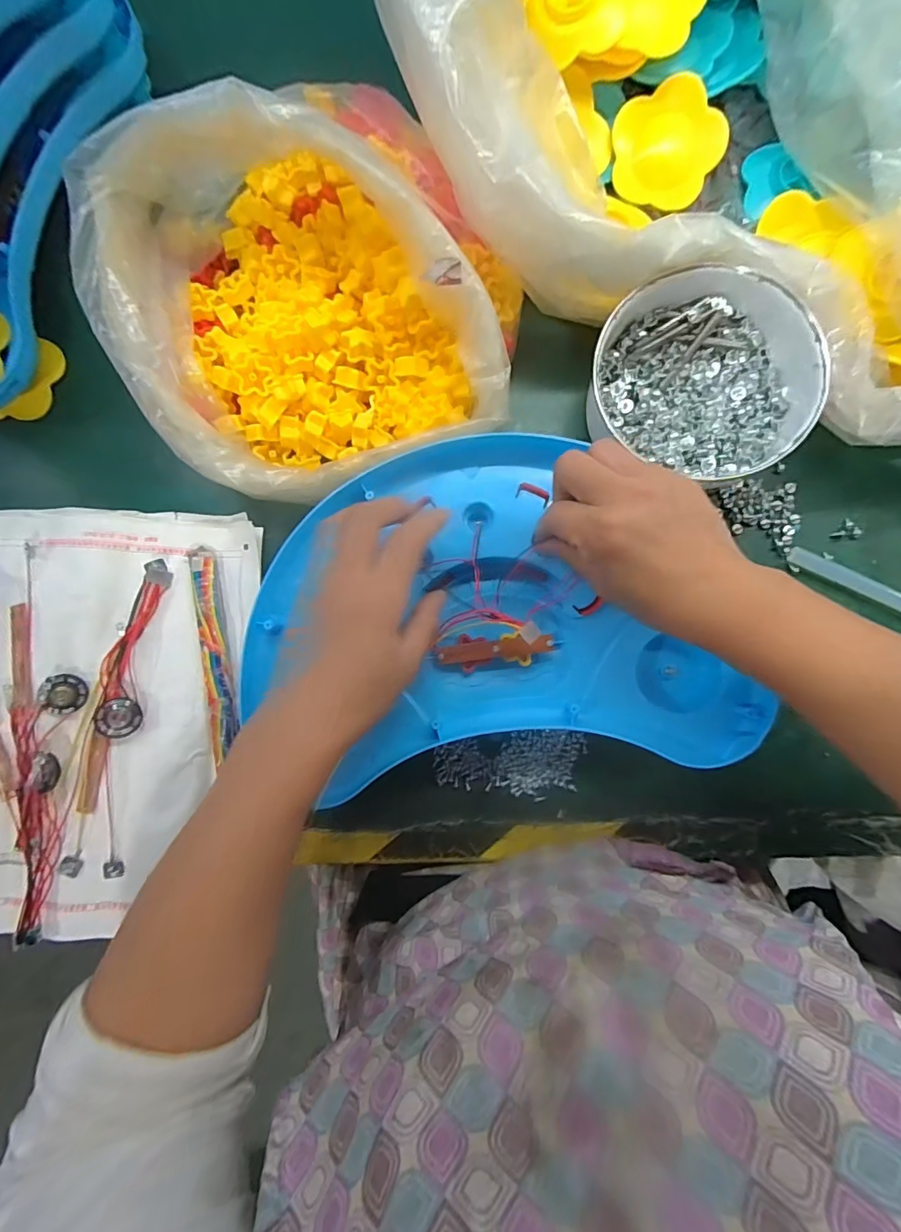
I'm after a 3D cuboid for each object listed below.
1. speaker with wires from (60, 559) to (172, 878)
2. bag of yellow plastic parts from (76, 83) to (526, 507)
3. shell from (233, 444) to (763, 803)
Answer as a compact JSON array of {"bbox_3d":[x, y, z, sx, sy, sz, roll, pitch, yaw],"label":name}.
[{"bbox_3d":[-0.233,0.068,0.340,0.036,0.020,0.213,5,86,4],"label":"speaker with wires"},{"bbox_3d":[-0.095,-0.214,0.312,0.257,0.099,0.239,-22,85,2],"label":"bag of yellow plastic parts"},{"bbox_3d":[0.026,-0.005,0.326,0.326,0.041,0.225,-6,85,3],"label":"shell"}]

